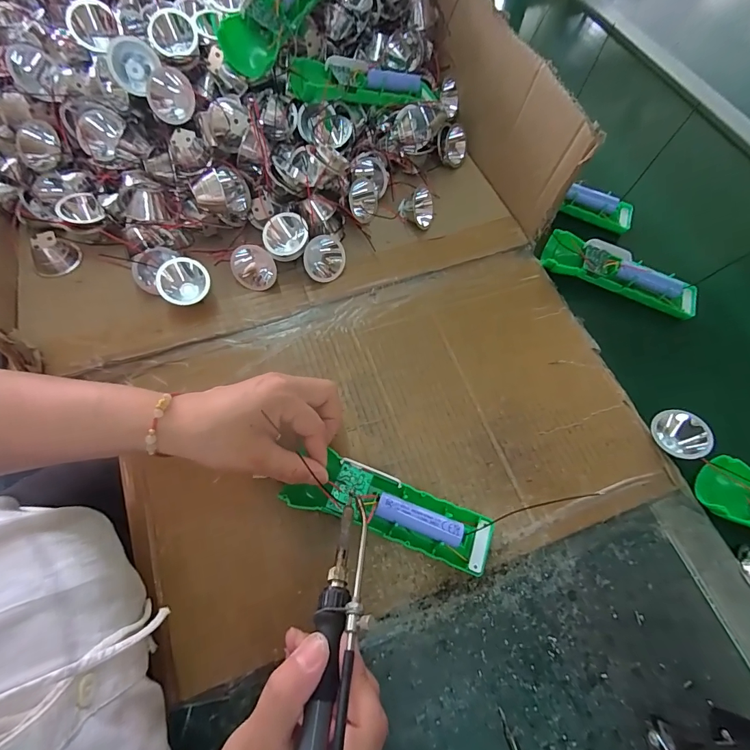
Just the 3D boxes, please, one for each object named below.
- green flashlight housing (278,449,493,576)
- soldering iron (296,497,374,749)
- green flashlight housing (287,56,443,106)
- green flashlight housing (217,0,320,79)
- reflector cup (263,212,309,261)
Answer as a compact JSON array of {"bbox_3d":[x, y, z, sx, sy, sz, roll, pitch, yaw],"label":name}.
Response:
[{"bbox_3d":[0.012,0.098,0.287,0.152,0.029,0.044,20,69,3],"label":"green flashlight housing"},{"bbox_3d":[-0.022,0.157,0.197,0.028,0.021,0.196,6,46,1],"label":"soldering iron"},{"bbox_3d":[-0.006,-0.316,0.425,0.176,0.028,0.049,-12,68,-22],"label":"green flashlight housing"},{"bbox_3d":[-0.094,-0.363,0.391,0.045,0.043,0.155,23,67,8],"label":"green flashlight housing"},{"bbox_3d":[-0.088,-0.135,0.392,0.042,0.038,0.039,1,65,-2],"label":"reflector cup"}]

